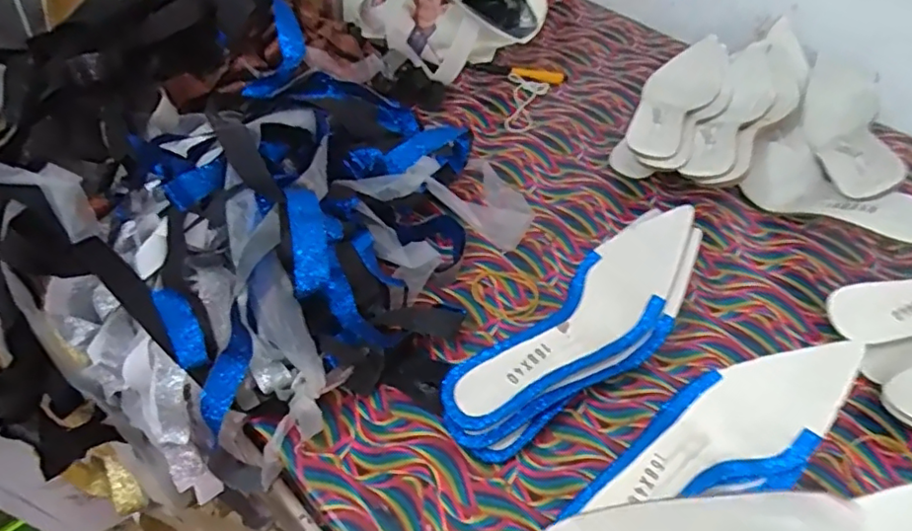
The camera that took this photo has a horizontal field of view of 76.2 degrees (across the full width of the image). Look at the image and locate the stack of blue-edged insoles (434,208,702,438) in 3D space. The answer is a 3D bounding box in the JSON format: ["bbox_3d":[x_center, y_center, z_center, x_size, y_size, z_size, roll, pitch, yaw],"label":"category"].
[{"bbox_3d":[0.097,0.048,0.471,0.247,0.080,0.079,-34,58,-24],"label":"stack of blue-edged insoles"}]

